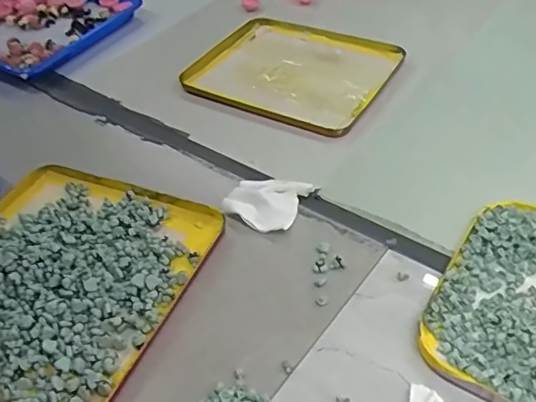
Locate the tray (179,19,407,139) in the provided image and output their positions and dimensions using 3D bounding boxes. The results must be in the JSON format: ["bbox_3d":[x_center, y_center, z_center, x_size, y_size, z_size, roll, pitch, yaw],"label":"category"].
[{"bbox_3d":[0.034,-0.183,0.768,0.266,0.019,0.207,22,50,27],"label":"tray"}]

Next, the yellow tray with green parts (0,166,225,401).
[{"bbox_3d":[-0.198,0.064,0.525,0.248,0.019,0.248,15,47,22],"label":"yellow tray with green parts"}]

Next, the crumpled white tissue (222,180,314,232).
[{"bbox_3d":[-0.003,0.000,0.581,0.077,0.011,0.069,12,46,19],"label":"crumpled white tissue"}]

